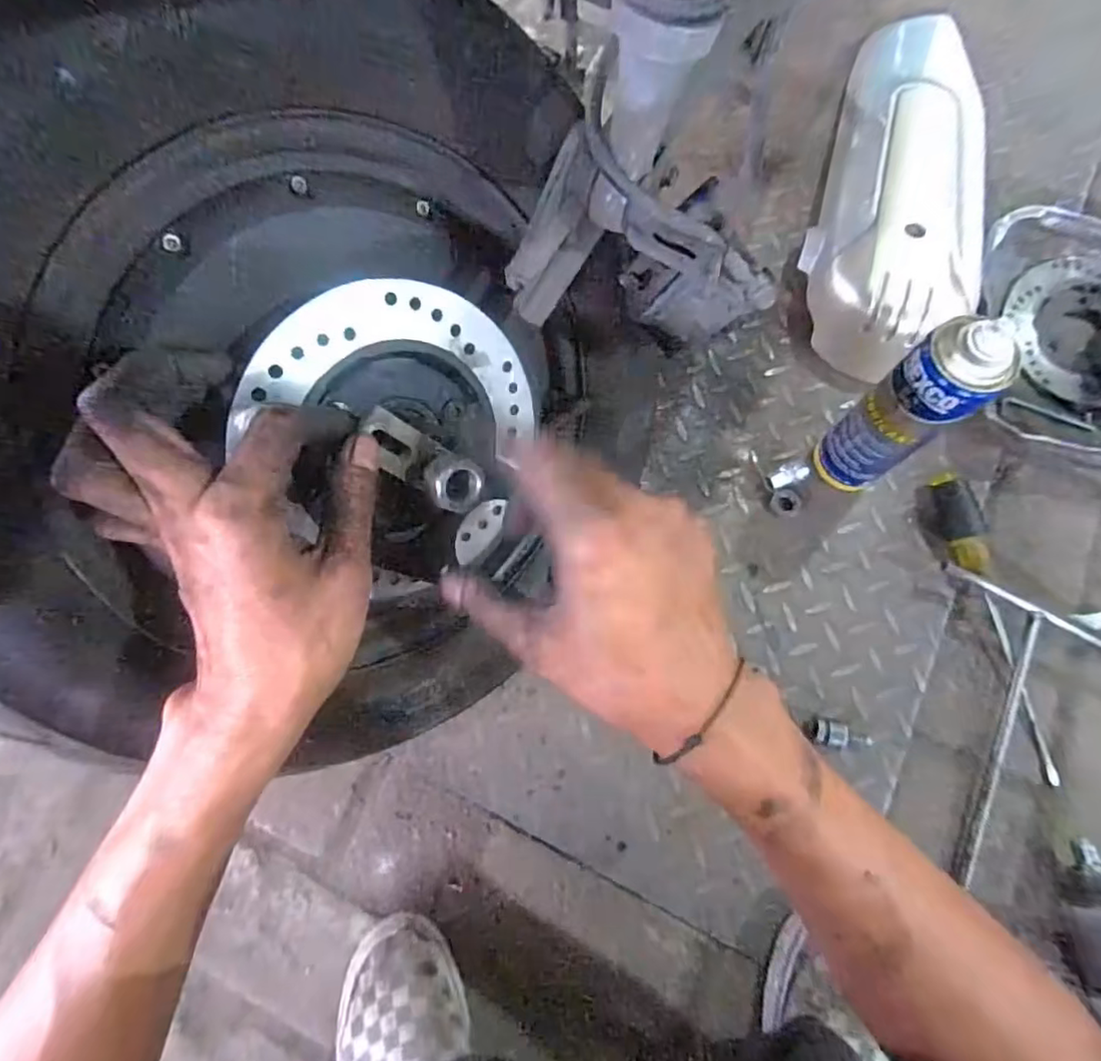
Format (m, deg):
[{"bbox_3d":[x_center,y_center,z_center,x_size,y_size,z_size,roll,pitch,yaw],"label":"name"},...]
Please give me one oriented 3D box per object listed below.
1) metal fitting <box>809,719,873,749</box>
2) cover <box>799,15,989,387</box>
[{"bbox_3d":[0.253,0.181,0.529,0.055,0.023,0.020,13,74,3],"label":"metal fitting"},{"bbox_3d":[0.379,-0.389,0.661,0.161,0.084,0.488,12,74,3],"label":"cover"}]

